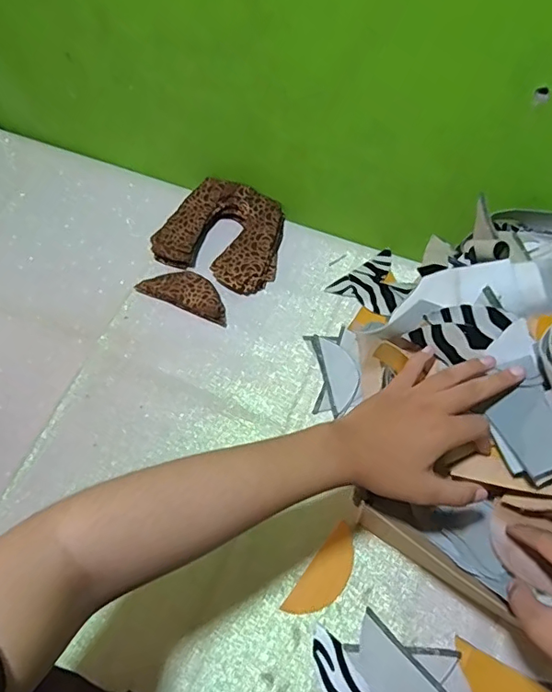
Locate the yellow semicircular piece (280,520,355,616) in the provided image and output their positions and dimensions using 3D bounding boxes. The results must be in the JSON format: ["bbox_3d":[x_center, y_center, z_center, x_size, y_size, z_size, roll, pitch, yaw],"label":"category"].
[{"bbox_3d":[0.051,0.231,0.532,0.039,0.006,0.100,34,68,18],"label":"yellow semicircular piece"}]

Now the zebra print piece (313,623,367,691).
[{"bbox_3d":[0.062,0.313,0.487,0.039,0.004,0.098,-35,67,-15],"label":"zebra print piece"}]

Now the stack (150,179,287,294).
[{"bbox_3d":[-0.072,-0.154,0.718,0.175,0.039,0.138,24,65,13],"label":"stack"}]

